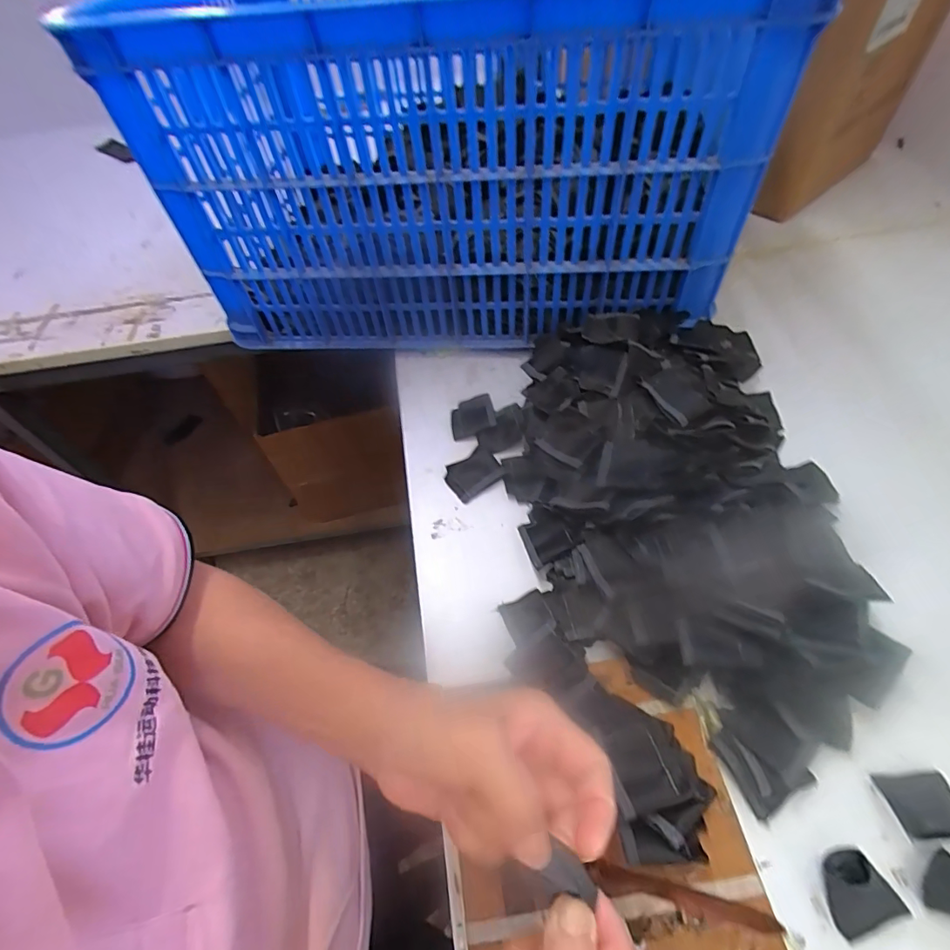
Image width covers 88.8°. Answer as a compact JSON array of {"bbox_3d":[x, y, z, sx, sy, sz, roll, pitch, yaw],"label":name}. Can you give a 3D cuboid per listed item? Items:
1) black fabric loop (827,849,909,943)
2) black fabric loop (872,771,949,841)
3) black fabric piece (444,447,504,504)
[{"bbox_3d":[0.227,0.247,0.287,0.039,0.011,0.035,-17,55,-7],"label":"black fabric loop"},{"bbox_3d":[0.284,0.209,0.306,0.041,0.009,0.034,-6,54,1],"label":"black fabric loop"},{"bbox_3d":[-0.002,-0.002,0.484,0.055,0.005,0.047,-32,58,-16],"label":"black fabric piece"}]

